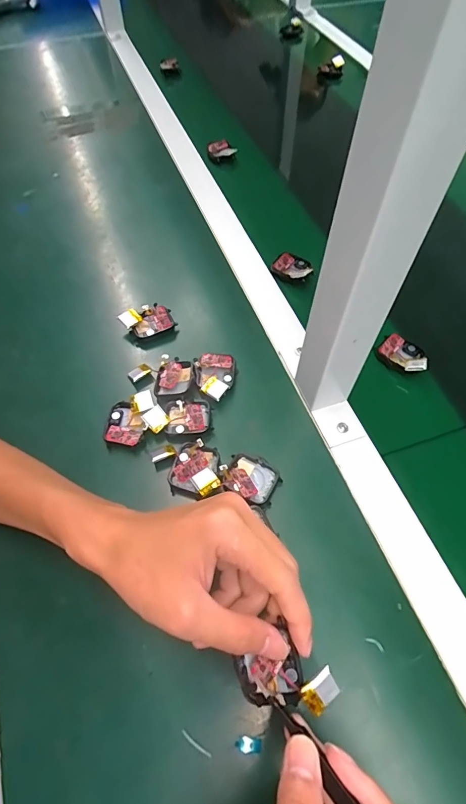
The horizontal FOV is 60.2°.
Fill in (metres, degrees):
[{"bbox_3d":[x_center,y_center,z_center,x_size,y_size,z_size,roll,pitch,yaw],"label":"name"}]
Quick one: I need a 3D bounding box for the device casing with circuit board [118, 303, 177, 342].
[{"bbox_3d":[-0.091,-0.085,0.437,0.052,0.022,0.034,-23,62,-15],"label":"device casing with circuit board"}]

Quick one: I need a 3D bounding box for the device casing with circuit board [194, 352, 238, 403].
[{"bbox_3d":[-0.016,-0.026,0.395,0.041,0.011,0.051,-5,59,-5],"label":"device casing with circuit board"}]

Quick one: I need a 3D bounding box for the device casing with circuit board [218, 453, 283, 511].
[{"bbox_3d":[0.015,0.066,0.347,0.048,0.014,0.038,28,62,15],"label":"device casing with circuit board"}]

